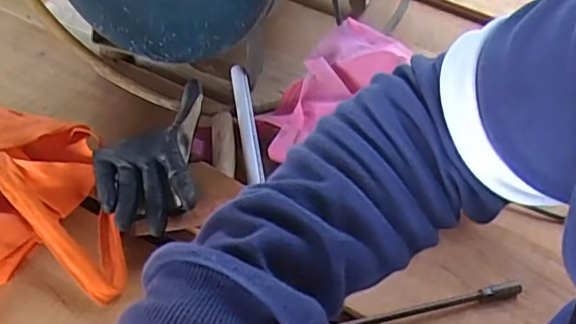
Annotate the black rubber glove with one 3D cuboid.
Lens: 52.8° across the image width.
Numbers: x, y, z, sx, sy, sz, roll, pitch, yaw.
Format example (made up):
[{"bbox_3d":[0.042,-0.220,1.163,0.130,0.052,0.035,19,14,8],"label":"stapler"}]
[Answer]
[{"bbox_3d":[-0.159,-0.008,0.656,0.115,0.053,0.175,1,48,-5],"label":"black rubber glove"}]

